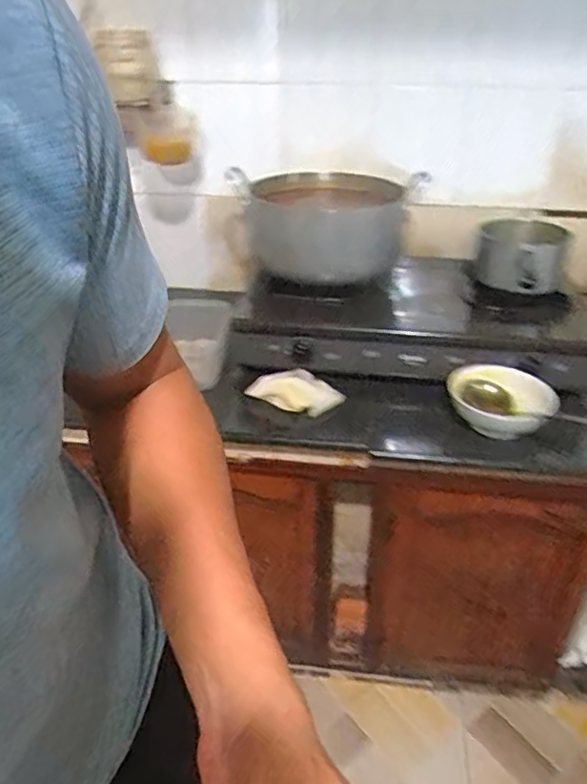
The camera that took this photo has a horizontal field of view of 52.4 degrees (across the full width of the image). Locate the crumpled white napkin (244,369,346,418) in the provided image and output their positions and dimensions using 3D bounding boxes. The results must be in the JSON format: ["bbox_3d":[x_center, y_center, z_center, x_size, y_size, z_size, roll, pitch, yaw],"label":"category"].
[{"bbox_3d":[0.002,-0.002,1.117,0.169,0.052,0.069,10,29,28],"label":"crumpled white napkin"}]

